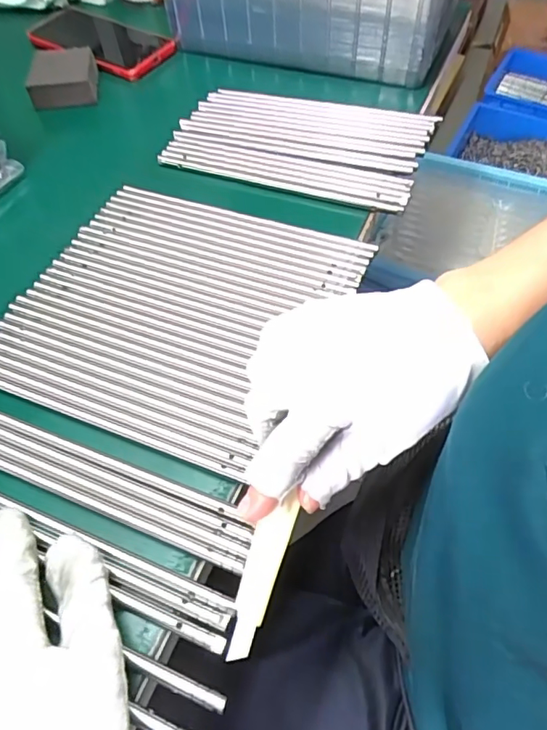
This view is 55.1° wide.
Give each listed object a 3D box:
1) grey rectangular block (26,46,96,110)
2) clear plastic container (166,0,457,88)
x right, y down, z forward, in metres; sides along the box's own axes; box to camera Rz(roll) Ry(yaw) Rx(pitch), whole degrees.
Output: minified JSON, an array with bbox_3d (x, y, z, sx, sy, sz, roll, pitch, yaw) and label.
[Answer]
[{"bbox_3d":[-0.210,-0.289,0.524,0.060,0.029,0.066,-7,56,-5],"label":"grey rectangular block"},{"bbox_3d":[0.045,-0.399,0.552,0.279,0.107,0.160,16,57,10],"label":"clear plastic container"}]

